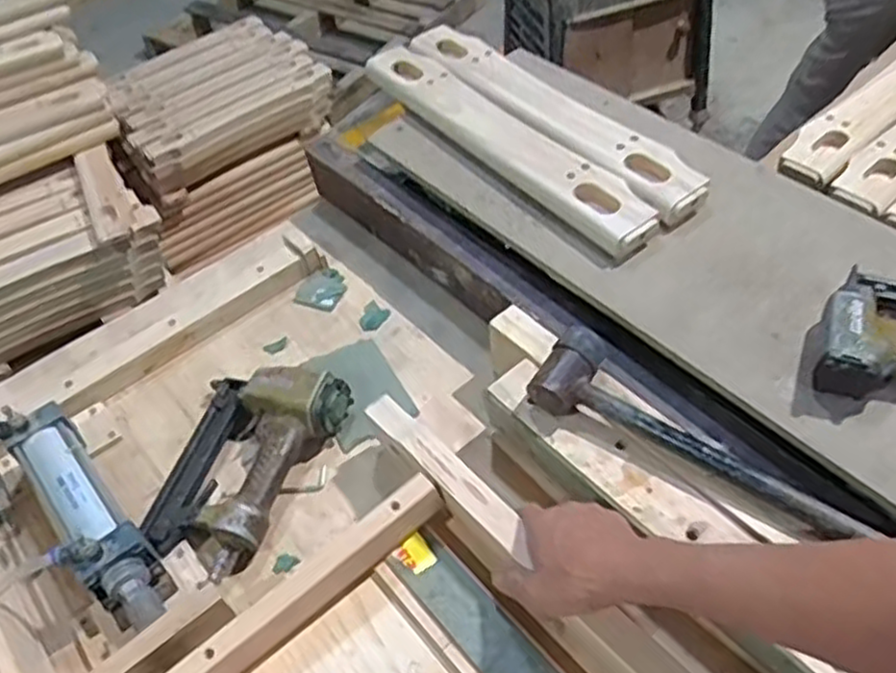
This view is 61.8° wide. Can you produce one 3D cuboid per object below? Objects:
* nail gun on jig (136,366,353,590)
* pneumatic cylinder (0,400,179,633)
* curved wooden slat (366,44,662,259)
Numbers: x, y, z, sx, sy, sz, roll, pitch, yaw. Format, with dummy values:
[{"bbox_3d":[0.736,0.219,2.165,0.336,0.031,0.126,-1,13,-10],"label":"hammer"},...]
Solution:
[{"bbox_3d":[-0.216,0.121,0.765,0.152,0.068,0.222,17,52,19],"label":"nail gun on jig"},{"bbox_3d":[-0.348,0.176,0.720,0.066,0.080,0.283,-35,55,-24],"label":"pneumatic cylinder"},{"bbox_3d":[0.056,-0.246,0.900,0.070,0.028,0.486,-31,53,-18],"label":"curved wooden slat"}]

